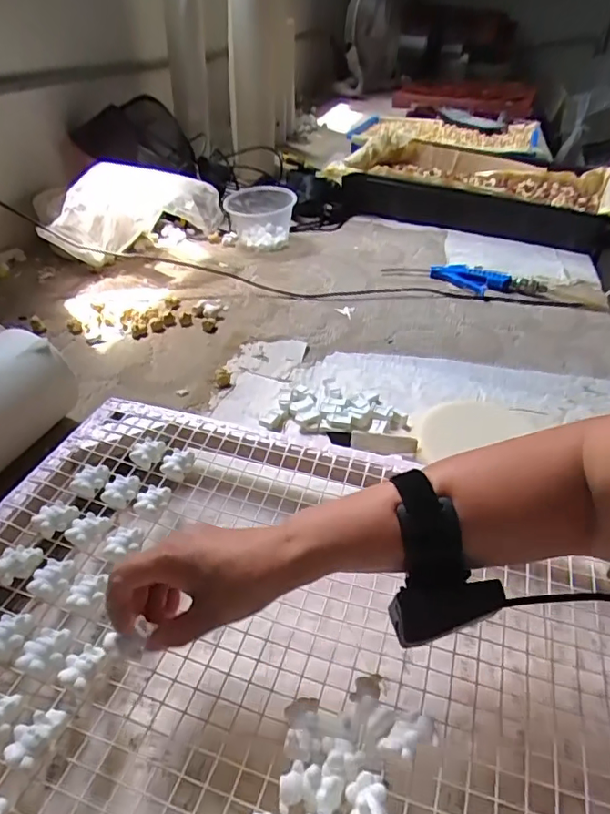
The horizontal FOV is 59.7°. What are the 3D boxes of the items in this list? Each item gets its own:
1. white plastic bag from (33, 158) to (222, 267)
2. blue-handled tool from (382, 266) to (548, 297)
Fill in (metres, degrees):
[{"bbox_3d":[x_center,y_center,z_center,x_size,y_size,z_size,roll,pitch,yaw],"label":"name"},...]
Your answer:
[{"bbox_3d":[-0.289,-0.329,0.910,0.294,0.149,0.093,-10,40,-14],"label":"white plastic bag"},{"bbox_3d":[0.332,-0.231,0.963,0.198,0.021,0.097,7,39,7],"label":"blue-handled tool"}]

